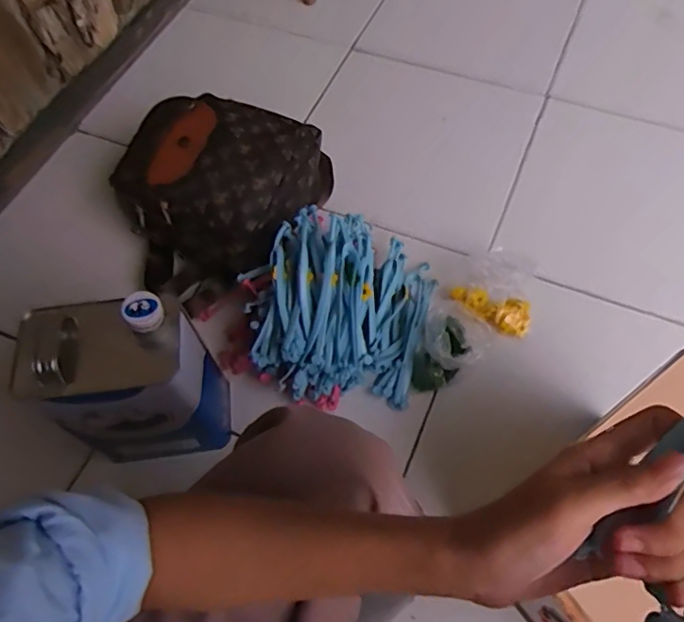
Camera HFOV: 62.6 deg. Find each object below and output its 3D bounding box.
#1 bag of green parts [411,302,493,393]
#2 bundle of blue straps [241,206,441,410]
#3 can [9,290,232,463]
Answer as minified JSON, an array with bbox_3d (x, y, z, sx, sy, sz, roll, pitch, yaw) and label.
[{"bbox_3d":[0.145,0.045,0.772,0.129,0.059,0.089,-40,67,-18],"label":"bag of green parts"},{"bbox_3d":[-0.010,-0.020,0.775,0.255,0.136,0.260,9,62,7],"label":"bundle of blue straps"},{"bbox_3d":[-0.241,0.074,0.638,0.165,0.206,0.110,-4,61,0],"label":"can"}]

